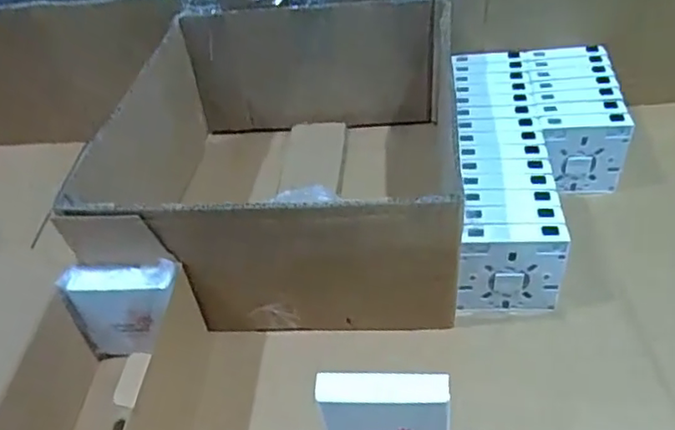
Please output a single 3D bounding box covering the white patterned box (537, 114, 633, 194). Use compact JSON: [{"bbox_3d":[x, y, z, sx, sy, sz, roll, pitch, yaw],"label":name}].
[{"bbox_3d":[0.246,-0.059,0.611,0.084,0.088,0.023,-4,42,4],"label":"white patterned box"}]

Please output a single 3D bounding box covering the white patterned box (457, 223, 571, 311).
[{"bbox_3d":[0.146,0.047,0.511,0.084,0.086,0.024,0,43,8],"label":"white patterned box"}]

